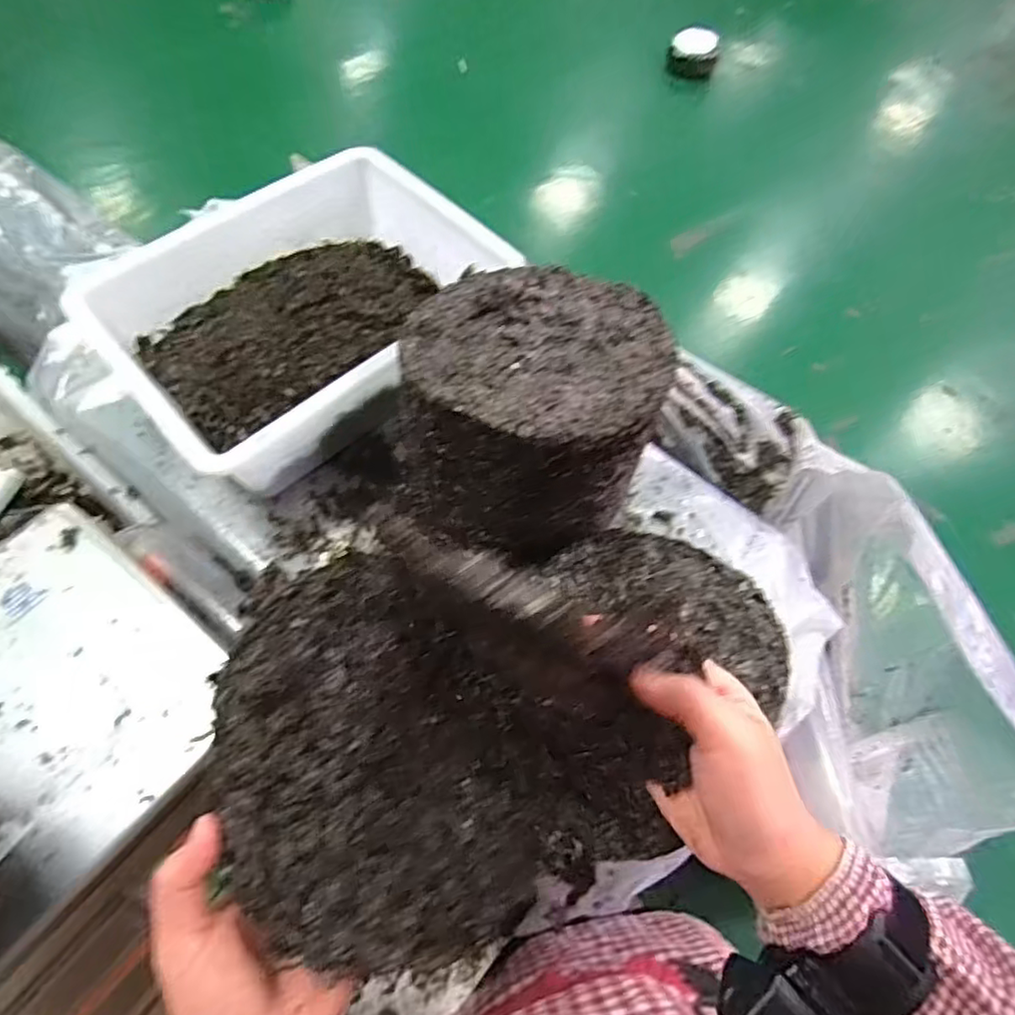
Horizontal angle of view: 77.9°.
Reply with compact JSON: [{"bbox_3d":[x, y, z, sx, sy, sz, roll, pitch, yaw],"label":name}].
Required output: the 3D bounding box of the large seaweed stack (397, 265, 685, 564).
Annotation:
[{"bbox_3d":[0.018,-0.091,0.538,0.207,0.168,0.216,8,63,1],"label":"large seaweed stack"}]

